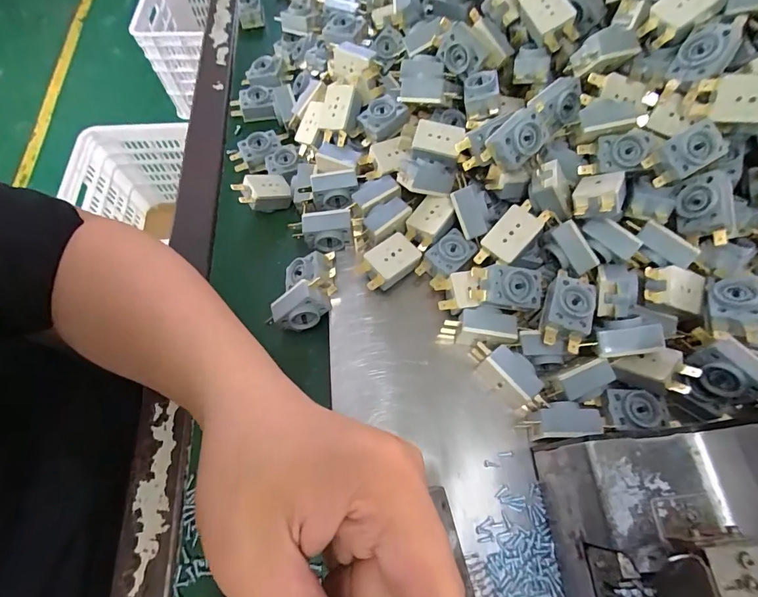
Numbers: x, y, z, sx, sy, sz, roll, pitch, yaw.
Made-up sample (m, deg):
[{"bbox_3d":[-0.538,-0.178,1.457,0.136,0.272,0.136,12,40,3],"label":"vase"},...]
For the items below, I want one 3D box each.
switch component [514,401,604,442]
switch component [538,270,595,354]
[{"bbox_3d":[0.114,0.078,0.254,0.045,0.023,0.021,-6,65,-1],"label":"switch component"},{"bbox_3d":[0.121,0.008,0.260,0.029,0.014,0.047,18,67,10],"label":"switch component"}]

